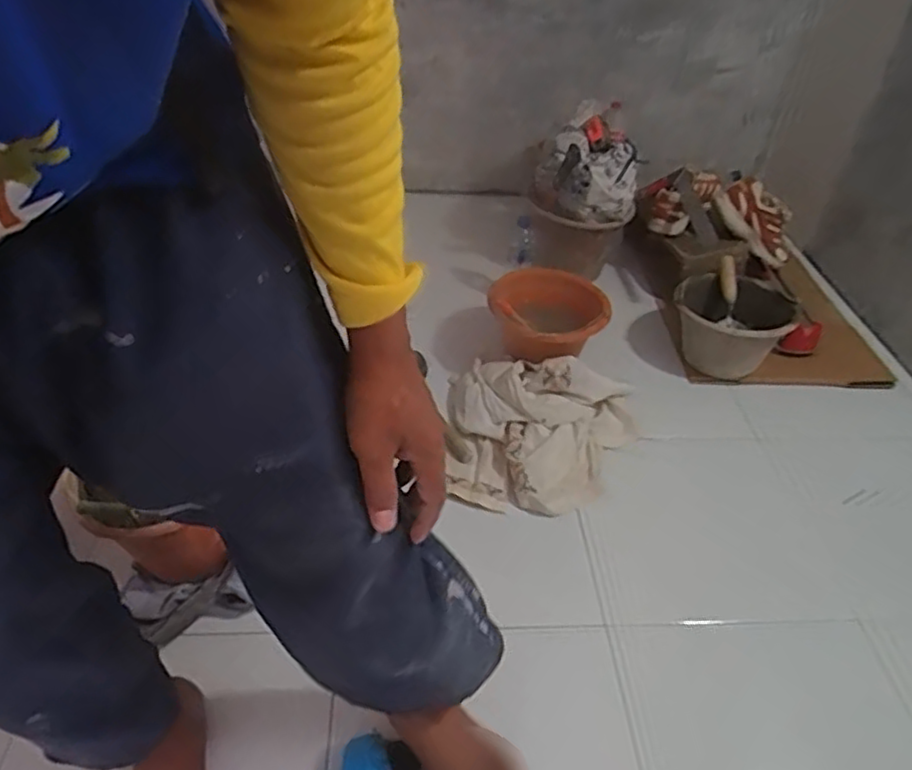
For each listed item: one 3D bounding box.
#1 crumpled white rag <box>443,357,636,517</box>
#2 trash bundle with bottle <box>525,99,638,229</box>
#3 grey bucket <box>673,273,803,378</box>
[{"bbox_3d":[0.154,0.086,1.288,0.386,0.112,0.336,8,42,4],"label":"crumpled white rag"},{"bbox_3d":[0.317,-0.519,1.624,0.263,0.256,0.207,9,42,5],"label":"trash bundle with bottle"},{"bbox_3d":[0.627,-0.132,1.572,0.258,0.161,0.228,21,44,18],"label":"grey bucket"}]

